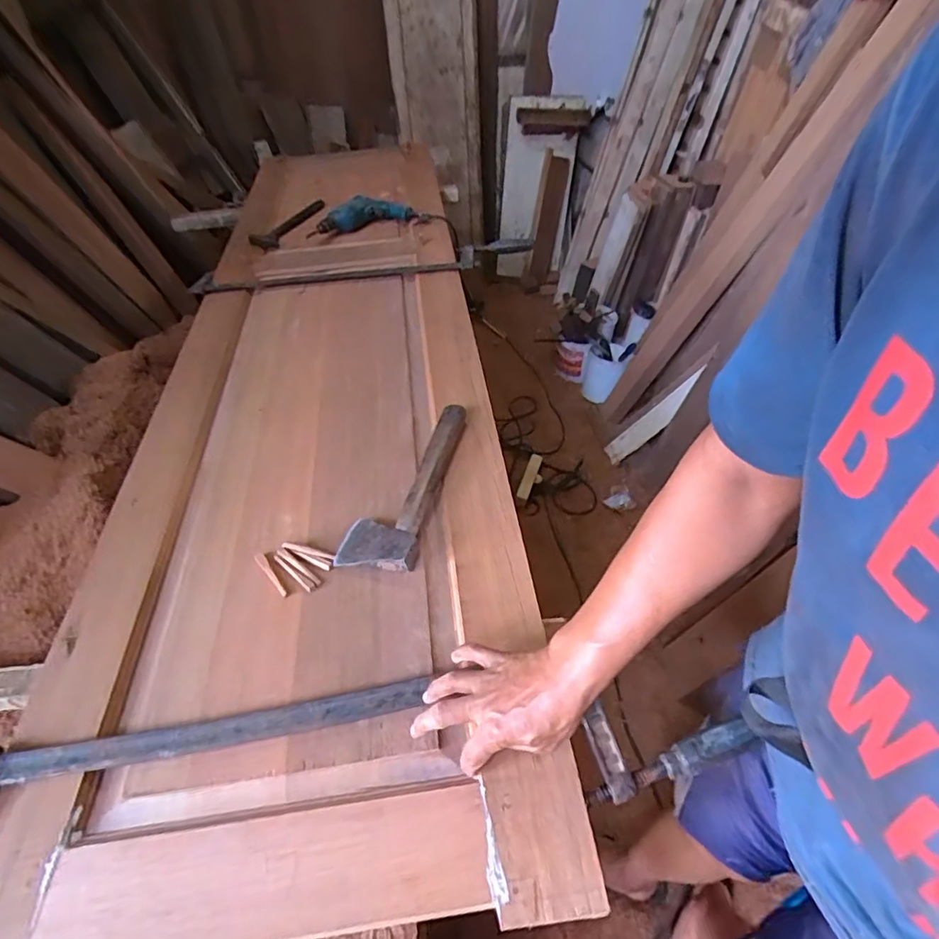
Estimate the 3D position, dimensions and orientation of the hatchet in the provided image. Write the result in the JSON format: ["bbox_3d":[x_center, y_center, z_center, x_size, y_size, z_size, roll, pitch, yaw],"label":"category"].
[{"bbox_3d":[-0.090,0.011,0.796,0.104,0.060,0.310,10,46,10],"label":"hatchet"}]

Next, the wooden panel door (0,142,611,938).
[{"bbox_3d":[-0.305,-0.268,1.104,0.617,0.067,1.899,-7,47,-3],"label":"wooden panel door"}]

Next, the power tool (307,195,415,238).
[{"bbox_3d":[-0.311,-0.727,1.520,0.302,0.064,0.119,-14,47,-13],"label":"power tool"}]

